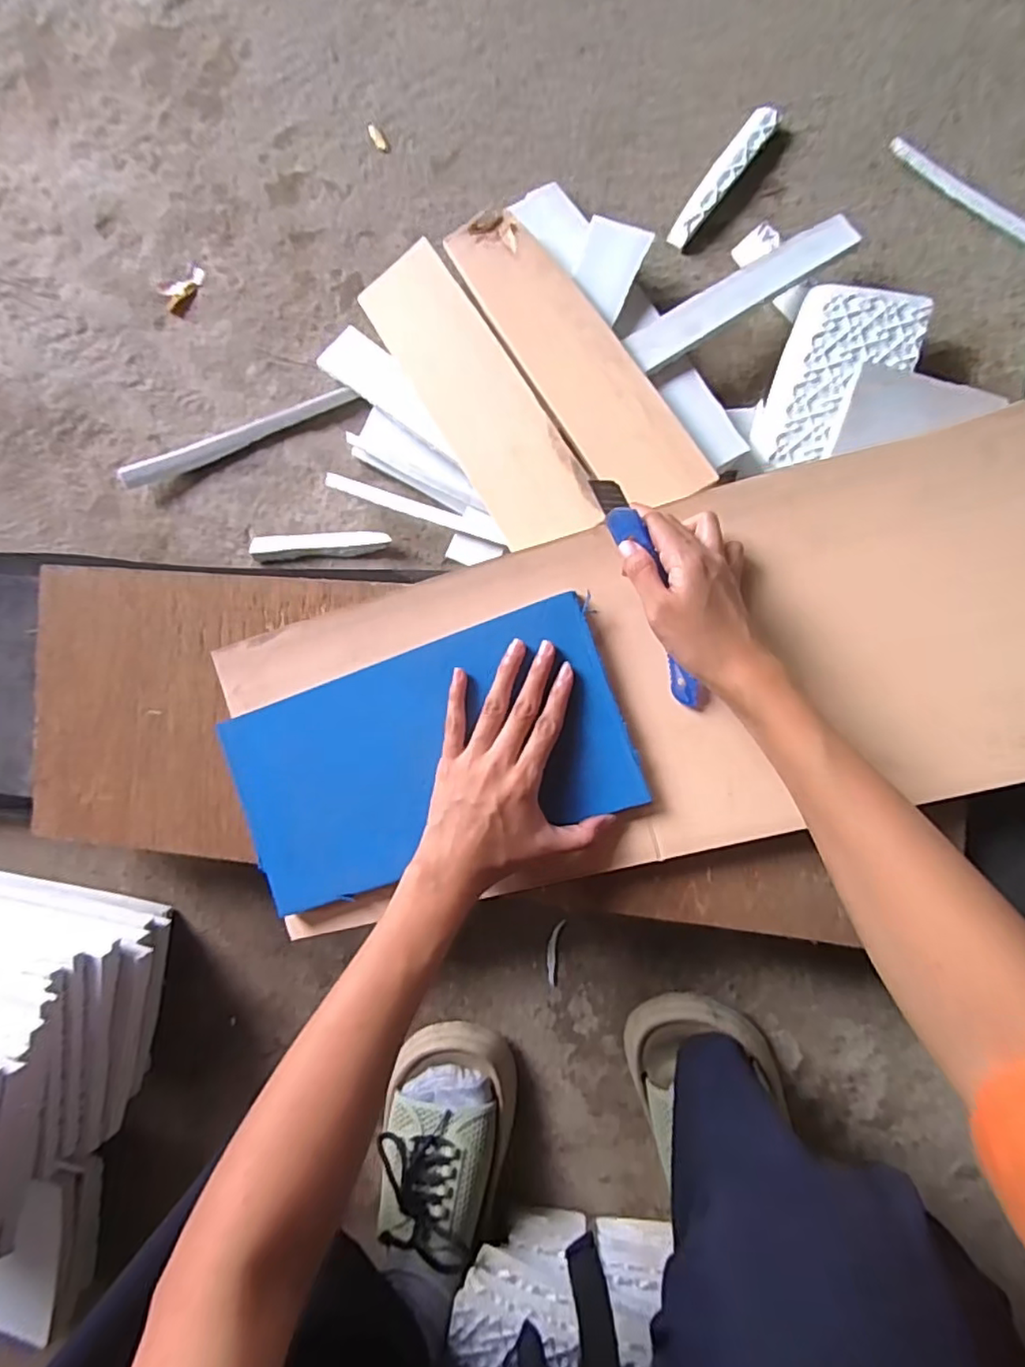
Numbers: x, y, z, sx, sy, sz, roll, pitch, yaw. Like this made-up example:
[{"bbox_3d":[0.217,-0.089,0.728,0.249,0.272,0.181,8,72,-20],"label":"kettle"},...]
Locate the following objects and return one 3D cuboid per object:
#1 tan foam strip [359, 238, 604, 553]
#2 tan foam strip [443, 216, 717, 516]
[{"bbox_3d":[-0.029,-0.219,0.470,0.070,0.008,0.275,-32,77,9],"label":"tan foam strip"},{"bbox_3d":[0.045,-0.246,0.465,0.068,0.007,0.275,-31,79,8],"label":"tan foam strip"}]

